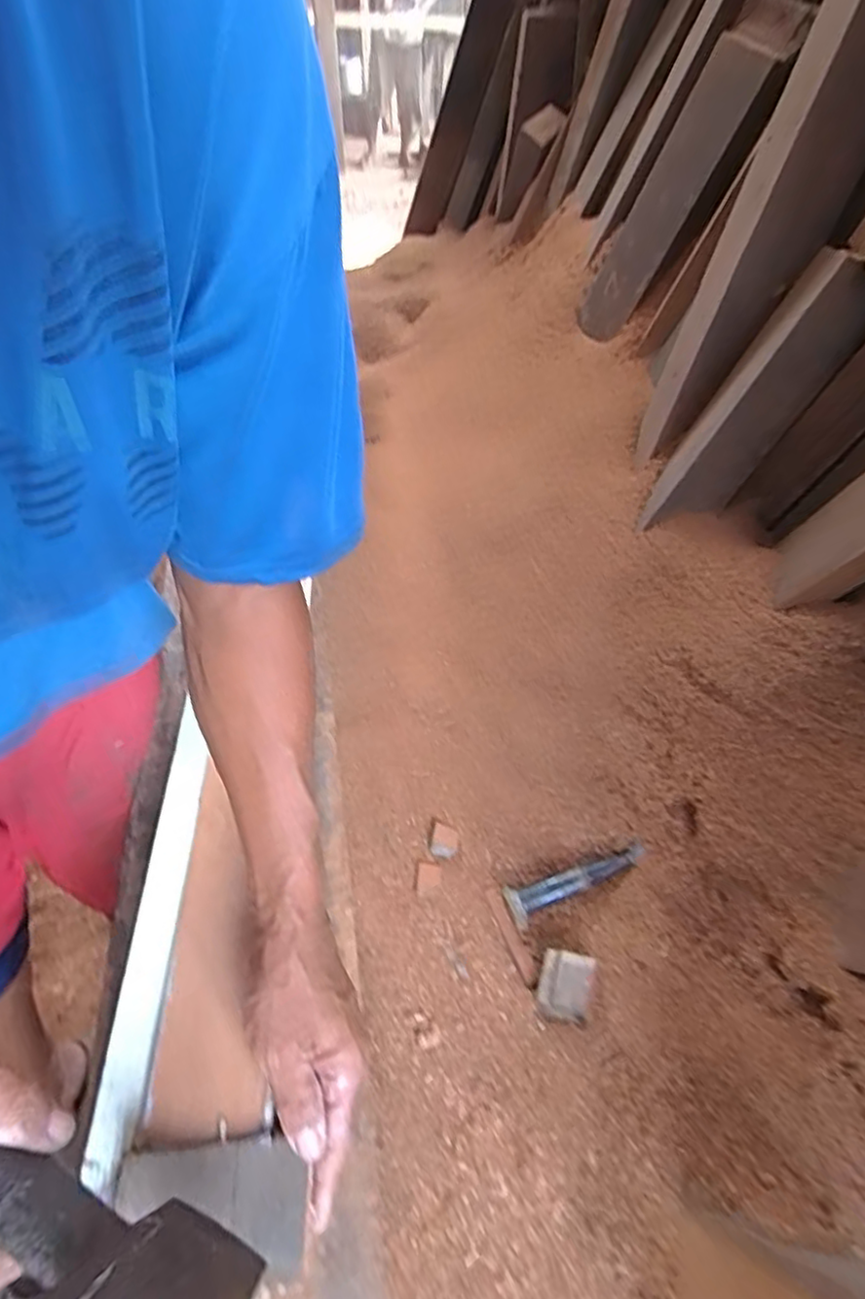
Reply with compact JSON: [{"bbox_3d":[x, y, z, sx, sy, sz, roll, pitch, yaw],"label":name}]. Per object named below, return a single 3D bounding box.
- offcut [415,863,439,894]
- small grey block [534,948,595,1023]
[{"bbox_3d":[-0.005,0.268,0.727,0.026,0.008,0.035,4,48,2],"label":"offcut"},{"bbox_3d":[0.142,0.361,0.667,0.053,0.034,0.061,16,50,12],"label":"small grey block"}]

